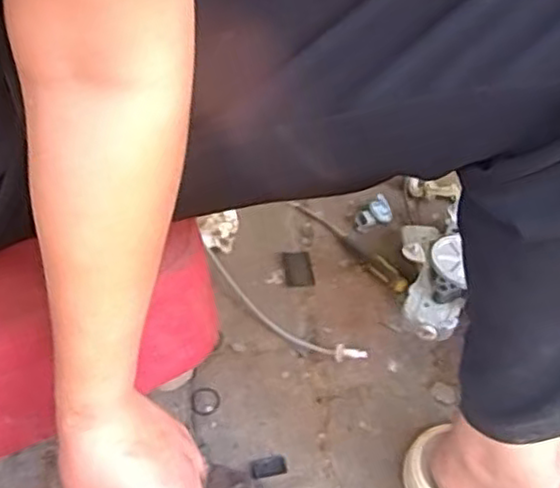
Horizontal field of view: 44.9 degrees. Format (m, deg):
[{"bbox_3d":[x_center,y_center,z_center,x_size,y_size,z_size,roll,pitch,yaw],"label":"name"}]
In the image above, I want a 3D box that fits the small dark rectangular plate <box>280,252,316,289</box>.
[{"bbox_3d":[0.019,0.028,0.729,0.031,0.009,0.044,-9,54,-2],"label":"small dark rectangular plate"}]

